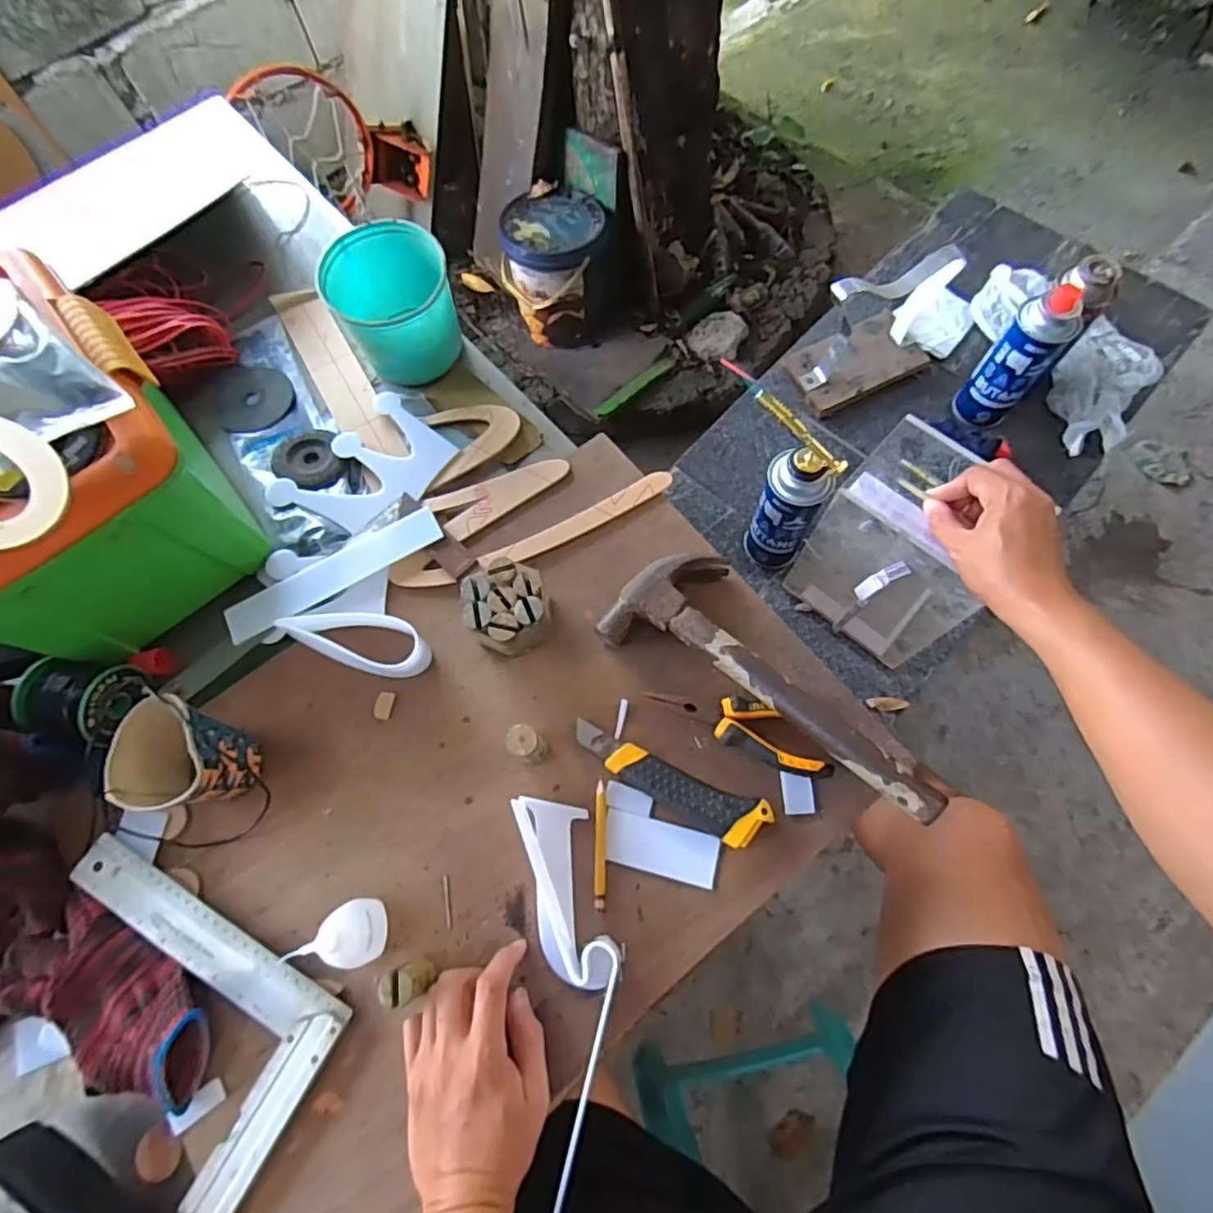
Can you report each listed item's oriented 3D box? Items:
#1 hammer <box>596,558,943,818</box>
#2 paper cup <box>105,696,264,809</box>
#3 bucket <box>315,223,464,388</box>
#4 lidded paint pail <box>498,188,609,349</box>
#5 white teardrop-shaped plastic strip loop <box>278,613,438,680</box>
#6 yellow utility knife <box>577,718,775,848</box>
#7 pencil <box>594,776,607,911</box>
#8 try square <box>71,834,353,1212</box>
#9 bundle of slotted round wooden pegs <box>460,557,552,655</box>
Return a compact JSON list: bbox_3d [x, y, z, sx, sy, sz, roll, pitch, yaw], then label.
[{"bbox_3d":[0.142,0.045,0.517,0.285,0.062,0.114,31,75,11],"label":"hammer"},{"bbox_3d":[-0.323,0.118,0.497,0.066,0.092,0.076,-4,71,0],"label":"paper cup"},{"bbox_3d":[-0.218,-0.313,0.658,0.119,0.100,0.123,-1,71,2],"label":"bucket"},{"bbox_3d":[-0.112,-0.754,1.404,0.235,0.235,0.231,-4,71,0],"label":"lidded paint pail"},{"bbox_3d":[-0.224,0.030,0.565,0.137,0.035,0.051,14,72,6],"label":"white teardrop-shaped plastic strip loop"},{"bbox_3d":[0.047,0.144,0.506,0.164,0.022,0.041,22,73,9],"label":"yellow utility knife"},{"bbox_3d":[-0.005,0.190,0.500,0.010,0.006,0.095,-1,71,1],"label":"pencil"},{"bbox_3d":[-0.332,0.302,0.467,0.254,0.020,0.144,28,74,10],"label":"try square"},{"bbox_3d":[-0.086,0.001,0.552,0.068,0.048,0.072,-1,71,2],"label":"bundle of slotted round wooden pegs"}]

